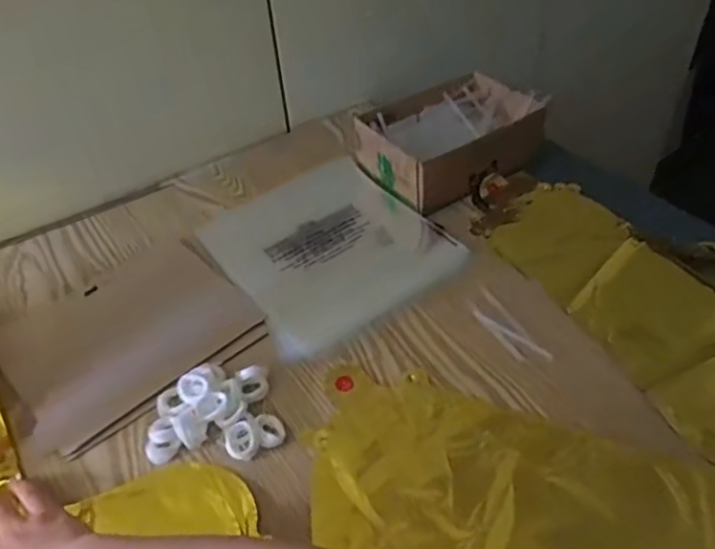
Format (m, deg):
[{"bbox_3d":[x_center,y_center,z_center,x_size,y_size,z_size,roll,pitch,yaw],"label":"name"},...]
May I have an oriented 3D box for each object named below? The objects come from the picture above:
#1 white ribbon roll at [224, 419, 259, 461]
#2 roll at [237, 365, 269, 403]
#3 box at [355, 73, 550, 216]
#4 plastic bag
[{"bbox_3d":[-0.089,0.127,0.478,0.025,0.012,0.029,-27,49,-23],"label":"white ribbon roll"},{"bbox_3d":[-0.086,0.091,0.515,0.023,0.018,0.025,-2,44,2],"label":"roll"},{"bbox_3d":[0.105,-0.156,0.716,0.194,0.066,0.141,-23,47,-19],"label":"box"},{"bbox_3d":[-0.026,-0.034,0.635,0.207,0.018,0.214,-25,48,-21],"label":"plastic bag"}]

